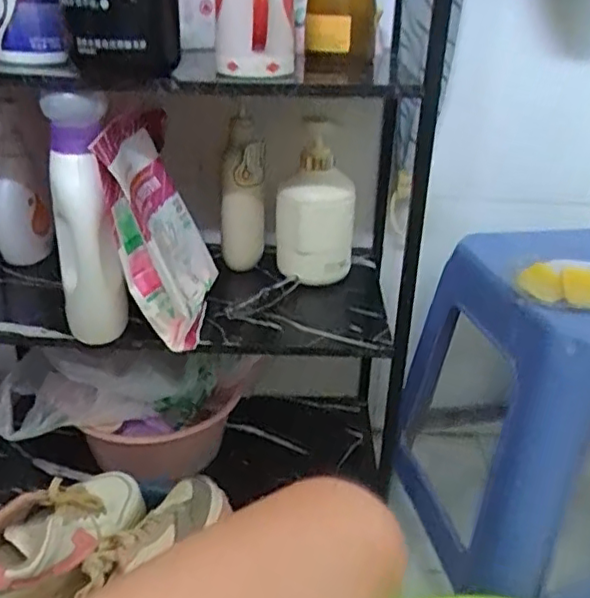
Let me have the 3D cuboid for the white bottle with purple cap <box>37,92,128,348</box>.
[{"bbox_3d":[-0.208,-0.069,0.641,0.064,0.257,0.044,-8,29,-19],"label":"white bottle with purple cap"}]

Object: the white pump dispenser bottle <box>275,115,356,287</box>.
[{"bbox_3d":[0.030,-0.122,0.829,0.106,0.202,0.075,2,27,-2],"label":"white pump dispenser bottle"}]

